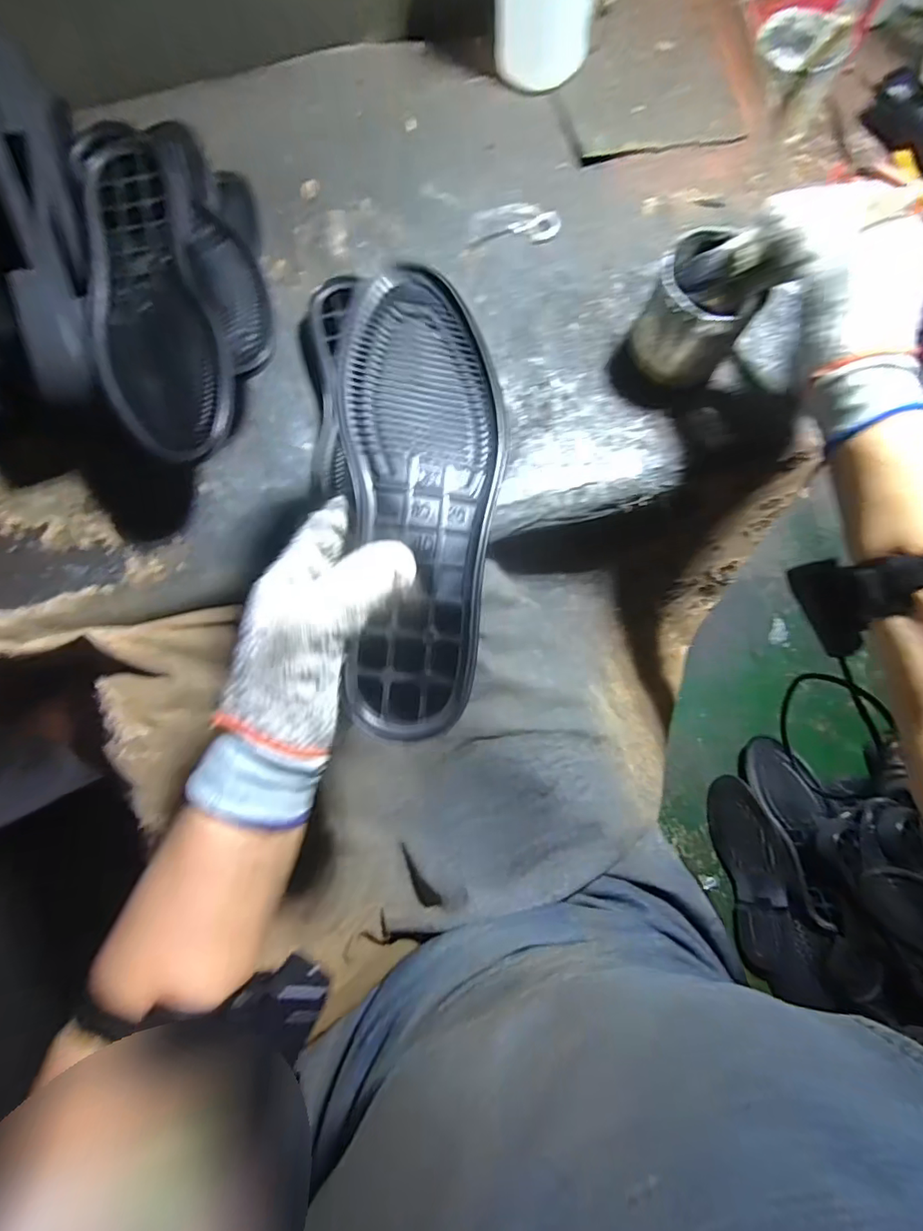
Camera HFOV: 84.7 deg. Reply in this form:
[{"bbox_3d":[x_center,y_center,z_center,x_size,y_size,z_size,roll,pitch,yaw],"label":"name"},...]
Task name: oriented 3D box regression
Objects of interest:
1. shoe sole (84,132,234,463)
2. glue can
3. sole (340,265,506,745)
[{"bbox_3d":[-0.244,-0.252,0.390,0.089,0.028,0.289,-18,76,-3],"label":"shoe sole"},{"bbox_3d":[0.200,-0.256,0.433,0.080,0.093,0.082,0,76,2],"label":"glue can"},{"bbox_3d":[-0.022,-0.073,0.283,0.086,0.023,0.269,-1,80,1],"label":"sole"}]

